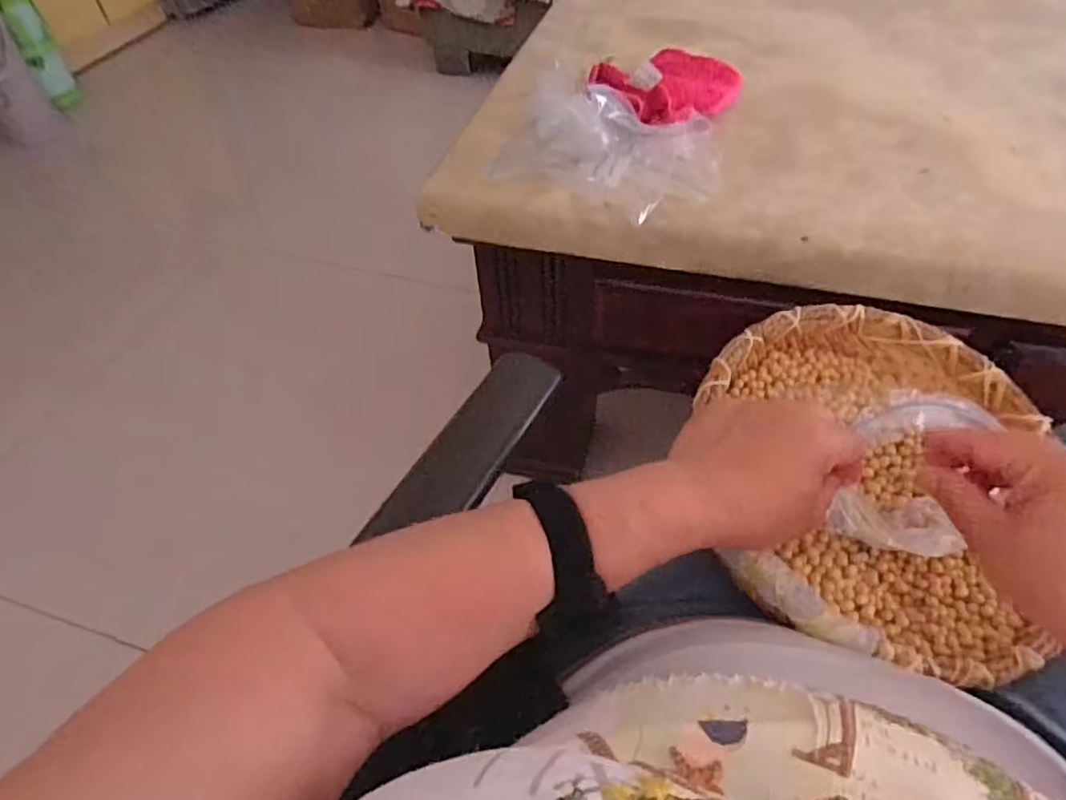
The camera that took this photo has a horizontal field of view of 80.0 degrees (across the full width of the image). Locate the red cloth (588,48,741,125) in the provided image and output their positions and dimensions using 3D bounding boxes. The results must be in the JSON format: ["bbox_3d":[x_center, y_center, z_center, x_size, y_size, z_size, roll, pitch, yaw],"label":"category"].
[{"bbox_3d":[0.142,-0.323,0.649,0.103,0.042,0.223,26,42,23],"label":"red cloth"}]

